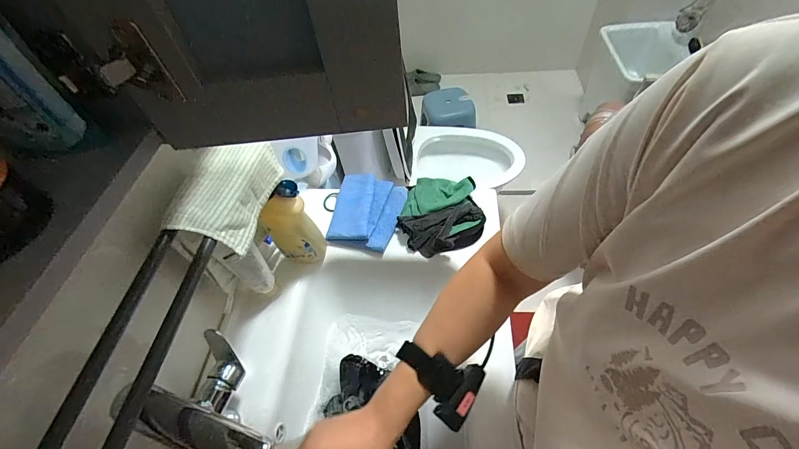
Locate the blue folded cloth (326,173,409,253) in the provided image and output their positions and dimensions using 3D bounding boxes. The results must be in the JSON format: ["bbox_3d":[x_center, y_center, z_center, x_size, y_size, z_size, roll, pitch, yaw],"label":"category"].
[{"bbox_3d":[-0.067,-0.031,0.705,0.140,0.025,0.160,10,56,12],"label":"blue folded cloth"}]

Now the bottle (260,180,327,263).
[{"bbox_3d":[-0.180,0.007,0.593,0.078,0.172,0.050,-30,58,-15],"label":"bottle"}]

